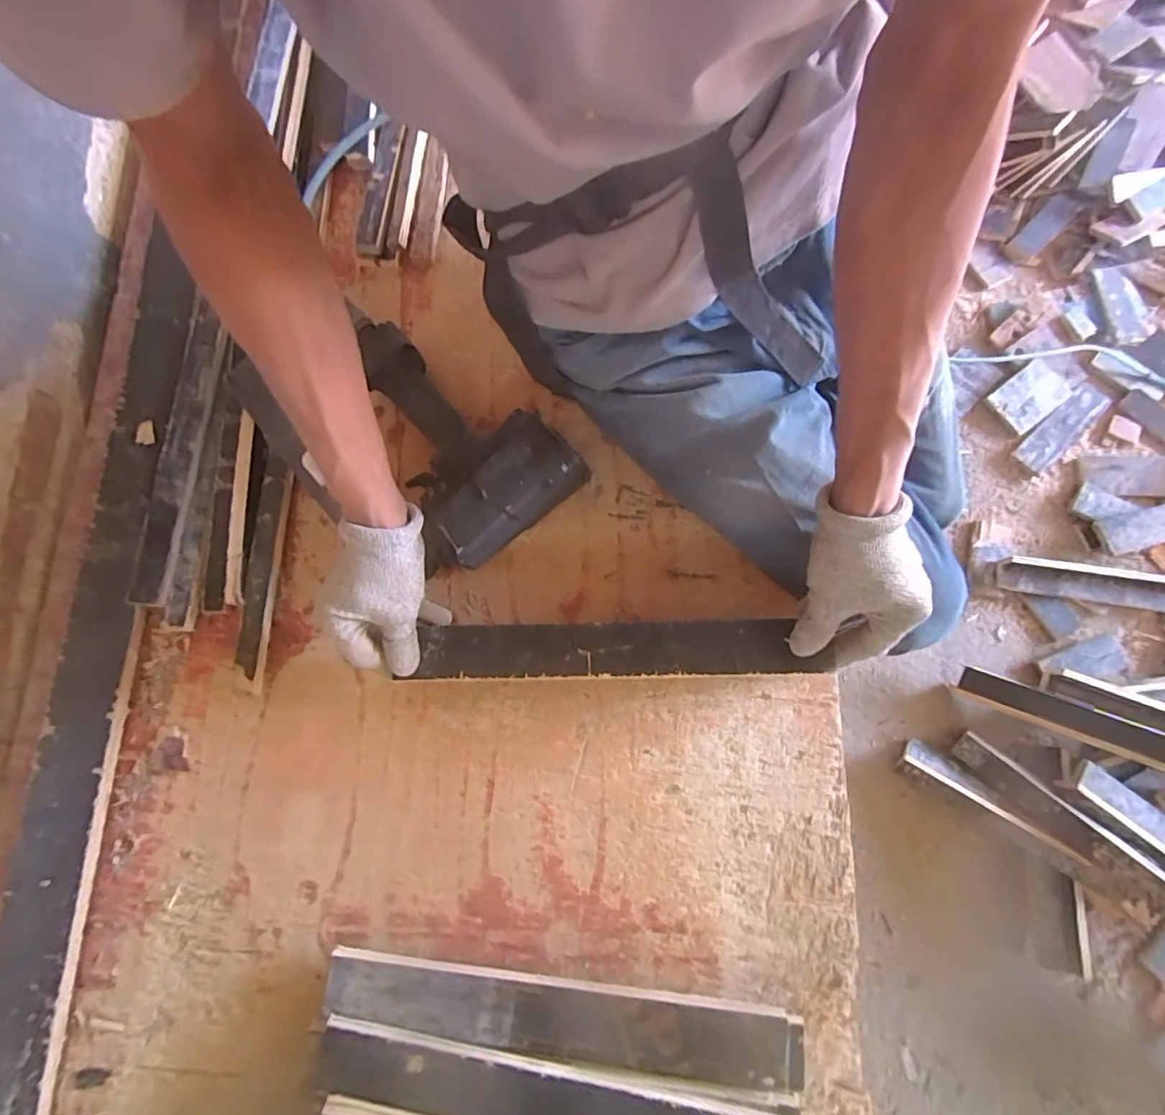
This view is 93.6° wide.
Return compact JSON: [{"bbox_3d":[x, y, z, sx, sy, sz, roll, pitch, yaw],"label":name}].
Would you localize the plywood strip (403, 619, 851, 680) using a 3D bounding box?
[{"bbox_3d":[0.029,0.078,0.468,0.331,0.008,0.045,-1,77,2],"label":"plywood strip"}]

